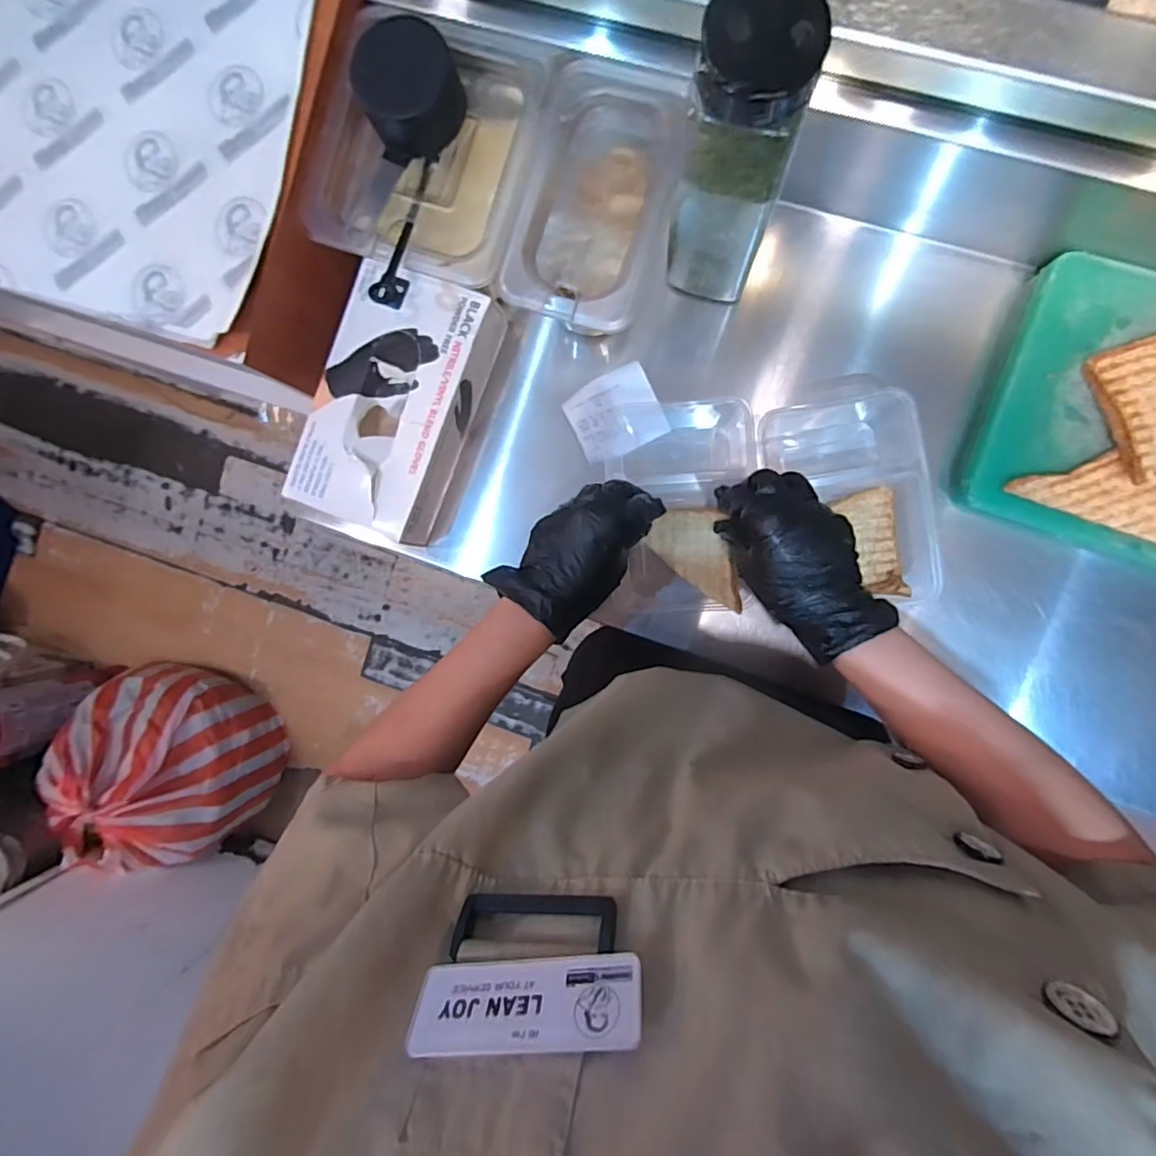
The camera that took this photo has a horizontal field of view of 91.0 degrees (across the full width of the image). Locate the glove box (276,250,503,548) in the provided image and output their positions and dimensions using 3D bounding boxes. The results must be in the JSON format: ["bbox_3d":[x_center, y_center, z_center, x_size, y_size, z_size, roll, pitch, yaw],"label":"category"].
[{"bbox_3d":[-0.151,-0.144,0.482,0.116,0.064,0.204,23,95,5],"label":"glove box"}]

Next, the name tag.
[{"bbox_3d":[-0.017,0.136,0.182,0.074,0.026,0.004,-11,117,12],"label":"name tag"}]

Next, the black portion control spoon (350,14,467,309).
[{"bbox_3d":[-0.130,-0.295,0.407,0.072,0.059,0.173,13,110,6],"label":"black portion control spoon"}]

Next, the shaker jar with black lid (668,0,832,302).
[{"bbox_3d":[0.102,-0.271,0.377,0.069,0.200,0.069,0,93,7],"label":"shaker jar with black lid"}]

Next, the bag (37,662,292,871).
[{"bbox_3d":[-0.912,0.406,1.280,0.306,0.315,0.425,-36,88,7],"label":"bag"}]

